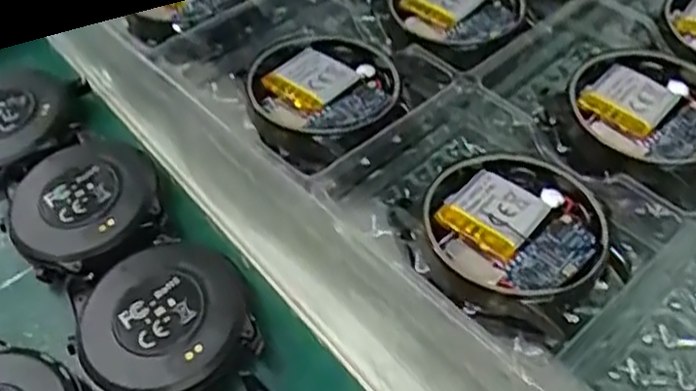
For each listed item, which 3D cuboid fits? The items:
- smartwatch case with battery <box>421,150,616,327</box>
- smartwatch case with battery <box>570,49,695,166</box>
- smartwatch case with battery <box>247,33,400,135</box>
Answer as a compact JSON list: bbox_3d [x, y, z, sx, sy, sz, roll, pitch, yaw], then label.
[{"bbox_3d":[0.044,0.008,0.172,0.046,0.010,0.046,-34,57,-19],"label":"smartwatch case with battery"},{"bbox_3d":[0.085,-0.025,0.198,0.042,0.009,0.042,-19,54,-8],"label":"smartwatch case with battery"},{"bbox_3d":[-0.009,-0.035,0.210,0.042,0.010,0.047,-24,55,-12],"label":"smartwatch case with battery"}]

